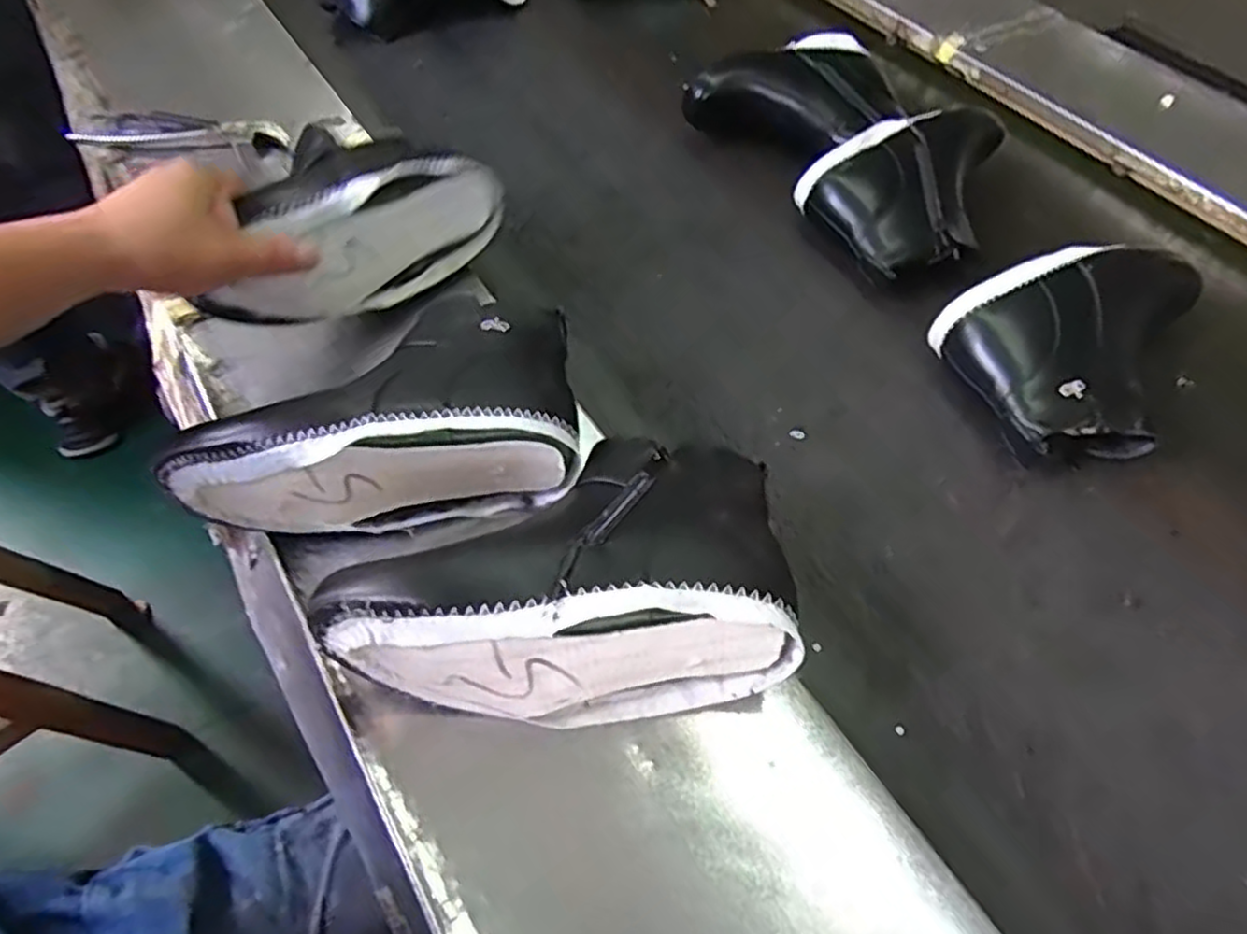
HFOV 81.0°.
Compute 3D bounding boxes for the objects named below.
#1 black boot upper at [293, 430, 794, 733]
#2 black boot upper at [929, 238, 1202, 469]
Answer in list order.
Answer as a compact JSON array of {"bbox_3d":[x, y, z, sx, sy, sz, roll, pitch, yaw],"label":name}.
[{"bbox_3d":[-0.036,0.053,0.412,0.252,0.095,0.160,-6,55,-6],"label":"black boot upper"},{"bbox_3d":[0.380,-0.090,0.580,0.221,0.087,0.149,-15,56,-12],"label":"black boot upper"}]

